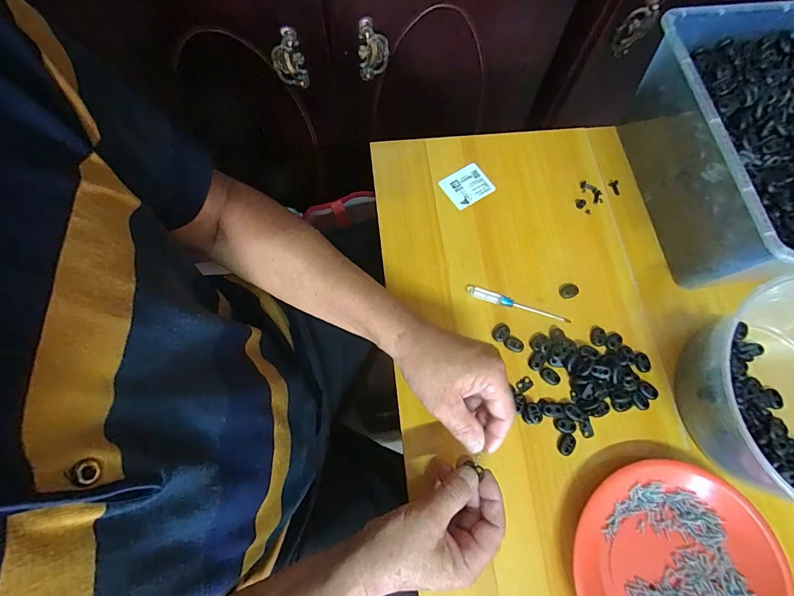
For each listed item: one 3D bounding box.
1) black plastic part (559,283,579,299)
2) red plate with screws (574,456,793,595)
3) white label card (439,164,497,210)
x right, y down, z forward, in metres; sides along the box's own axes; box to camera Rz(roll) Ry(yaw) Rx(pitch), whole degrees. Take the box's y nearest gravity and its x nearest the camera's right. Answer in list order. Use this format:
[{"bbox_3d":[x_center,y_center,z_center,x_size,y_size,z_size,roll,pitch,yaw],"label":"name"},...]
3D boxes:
[{"bbox_3d":[0.201,-0.008,0.466,0.022,0.005,0.019,-38,77,-13],"label":"black plastic part"},{"bbox_3d":[0.257,0.252,0.365,0.179,0.029,0.185,1,72,-2],"label":"red plate with screws"},{"bbox_3d":[0.090,-0.143,0.511,0.058,0.004,0.048,-31,78,-8],"label":"white label card"}]

